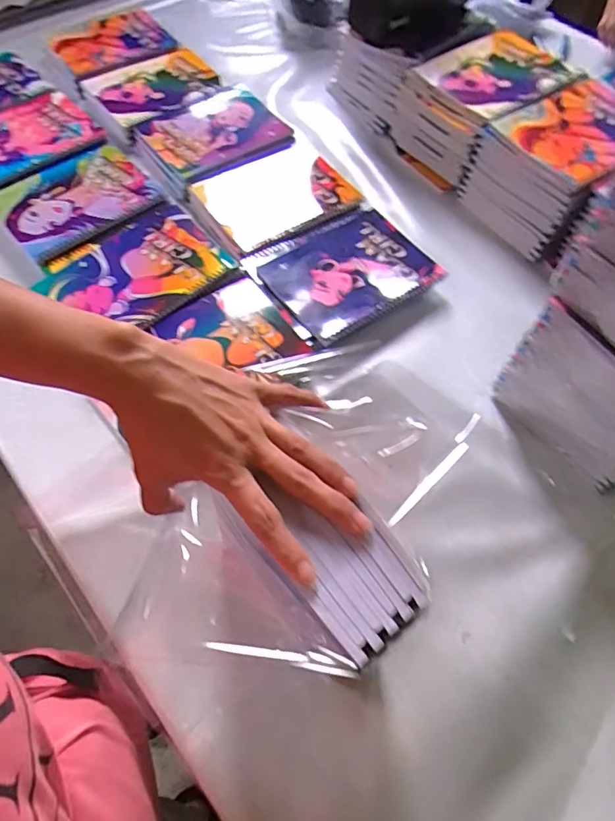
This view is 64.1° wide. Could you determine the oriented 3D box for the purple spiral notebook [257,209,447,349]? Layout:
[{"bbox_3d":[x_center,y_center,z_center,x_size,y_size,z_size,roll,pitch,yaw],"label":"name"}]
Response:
[{"bbox_3d":[0.053,-0.176,0.620,0.194,0.009,0.147,-35,67,-18],"label":"purple spiral notebook"}]

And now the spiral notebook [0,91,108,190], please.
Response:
[{"bbox_3d":[-0.408,-0.400,0.713,0.197,0.014,0.157,-38,68,-19],"label":"spiral notebook"}]

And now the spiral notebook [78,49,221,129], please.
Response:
[{"bbox_3d":[-0.243,-0.530,0.791,0.196,0.017,0.141,-37,68,-19],"label":"spiral notebook"}]

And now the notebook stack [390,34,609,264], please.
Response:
[{"bbox_3d":[0.254,-0.444,0.736,0.197,0.125,0.154,-31,66,-17],"label":"notebook stack"}]

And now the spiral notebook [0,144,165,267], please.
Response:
[{"bbox_3d":[-0.311,-0.287,0.666,0.191,0.016,0.149,-35,67,-18],"label":"spiral notebook"}]

